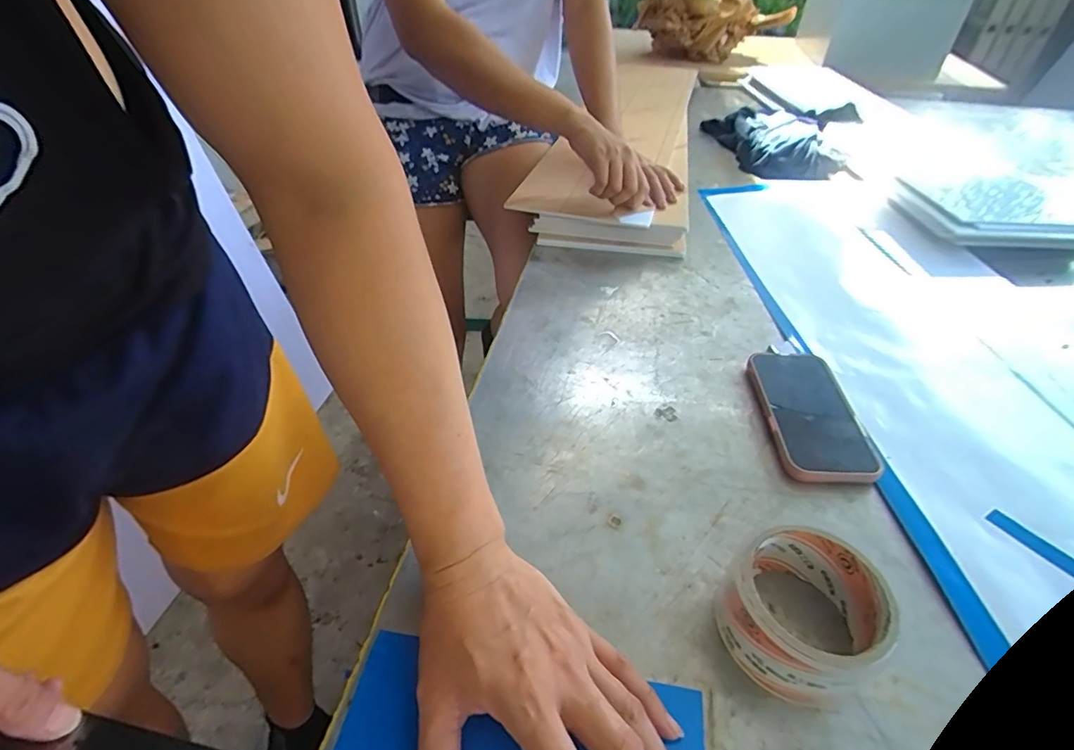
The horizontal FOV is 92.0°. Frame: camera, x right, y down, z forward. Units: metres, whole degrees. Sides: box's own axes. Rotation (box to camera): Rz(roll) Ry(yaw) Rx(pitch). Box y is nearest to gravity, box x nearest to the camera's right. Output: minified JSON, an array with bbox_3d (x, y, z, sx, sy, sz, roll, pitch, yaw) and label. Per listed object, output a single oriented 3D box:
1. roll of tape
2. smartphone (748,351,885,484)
[{"bbox_3d":[0.163,0.145,0.317,0.085,0.053,0.079,0,41,0],"label":"roll of tape"},{"bbox_3d":[0.244,0.033,0.471,0.078,0.014,0.152,2,41,3],"label":"smartphone"}]

